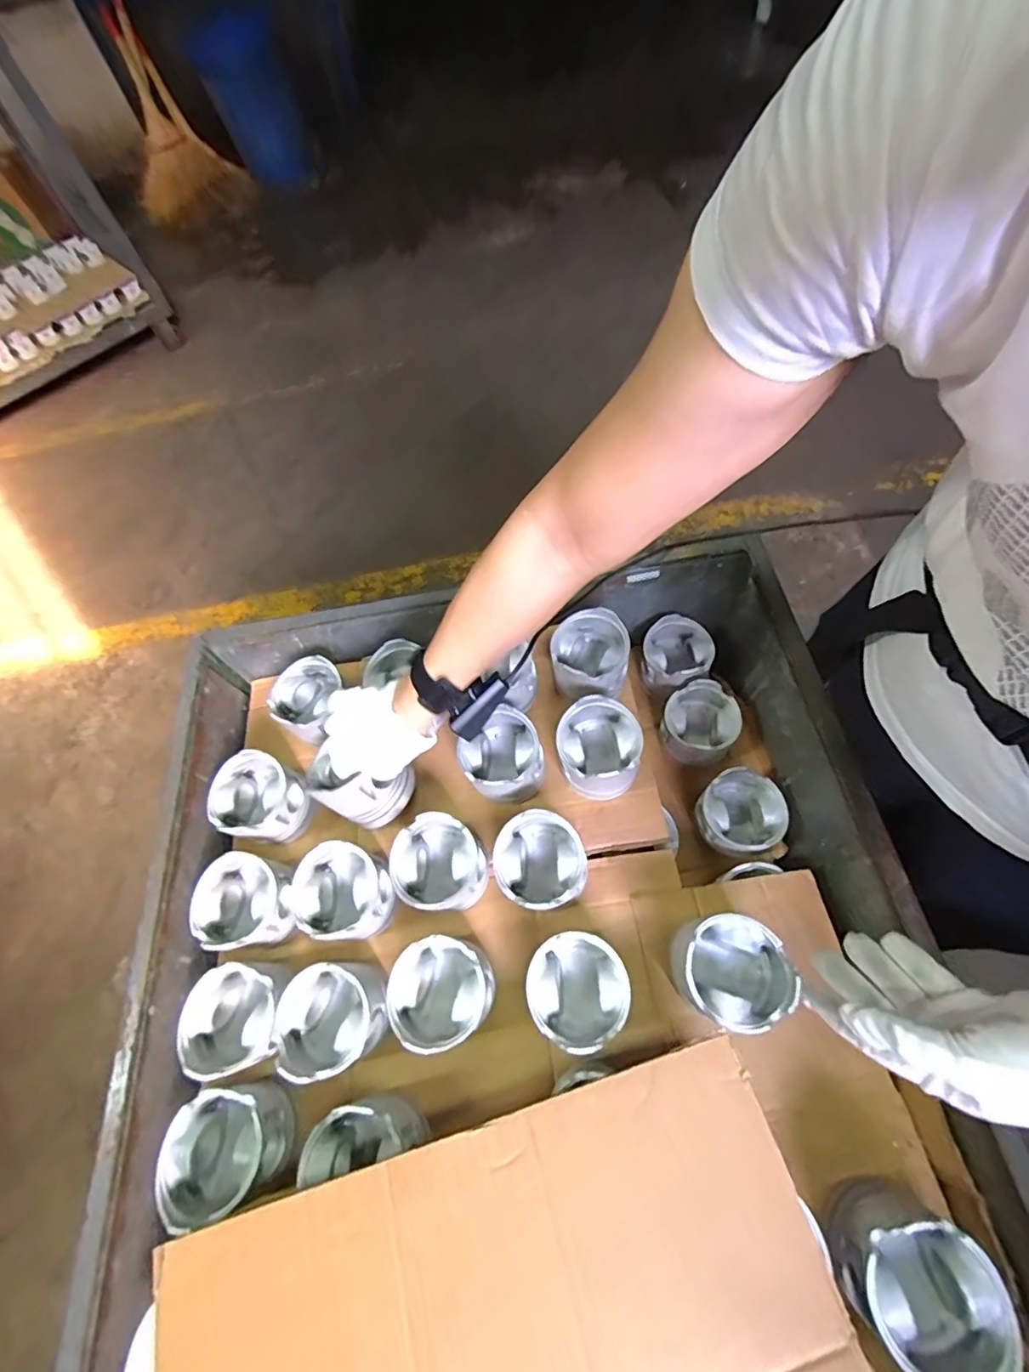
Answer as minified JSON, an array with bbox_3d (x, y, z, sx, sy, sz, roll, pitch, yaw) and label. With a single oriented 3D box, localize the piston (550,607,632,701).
[{"bbox_3d":[0.090,-0.037,0.642,0.091,0.057,0.097,6,55,10],"label":"piston"}]

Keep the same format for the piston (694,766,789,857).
[{"bbox_3d":[0.273,0.156,0.651,0.096,0.062,0.093,-31,62,-9],"label":"piston"}]

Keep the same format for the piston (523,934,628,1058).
[{"bbox_3d":[0.059,0.292,0.510,0.088,0.071,0.091,-3,61,6],"label":"piston"}]

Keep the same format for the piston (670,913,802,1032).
[{"bbox_3d":[0.200,0.271,0.502,0.095,0.082,0.091,-3,61,6],"label":"piston"}]

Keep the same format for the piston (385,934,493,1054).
[{"bbox_3d":[-0.069,0.298,0.526,0.097,0.067,0.093,-38,64,-13],"label":"piston"}]

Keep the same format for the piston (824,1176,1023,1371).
[{"bbox_3d":[0.293,0.441,0.393,0.092,0.077,0.103,-13,61,1],"label":"piston"}]

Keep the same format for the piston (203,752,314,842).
[{"bbox_3d":[-0.304,0.137,0.636,0.094,0.081,0.090,-3,61,6],"label":"piston"}]

